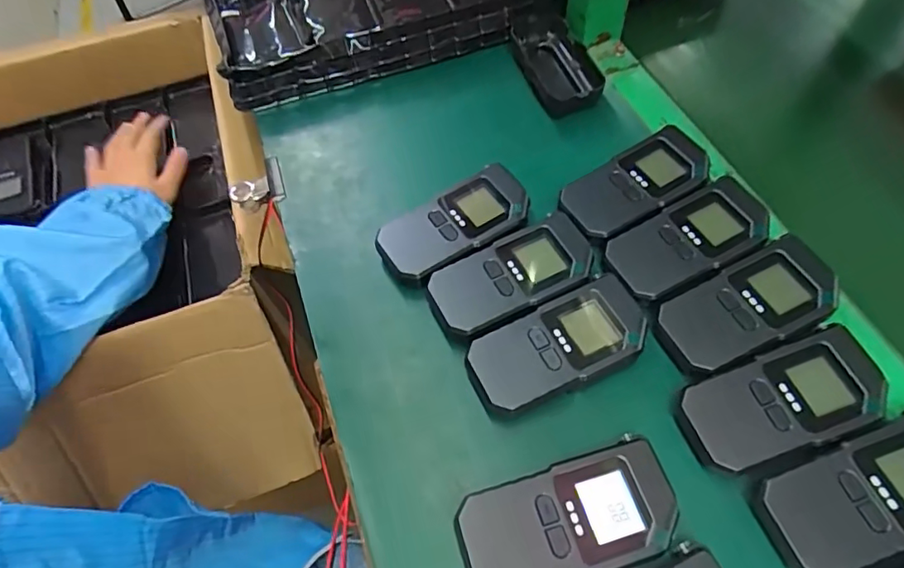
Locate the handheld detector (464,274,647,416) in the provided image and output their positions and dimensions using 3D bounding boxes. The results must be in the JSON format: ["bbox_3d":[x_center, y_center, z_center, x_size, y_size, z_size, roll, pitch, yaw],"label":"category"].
[{"bbox_3d":[0.068,0.041,0.348,0.115,0.025,0.056,-23,60,-9],"label":"handheld detector"}]

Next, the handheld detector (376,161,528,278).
[{"bbox_3d":[0.004,-0.042,0.404,0.119,0.024,0.059,-31,61,-14],"label":"handheld detector"}]

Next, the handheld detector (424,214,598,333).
[{"bbox_3d":[0.043,-0.002,0.377,0.117,0.025,0.057,-28,61,-12],"label":"handheld detector"}]

